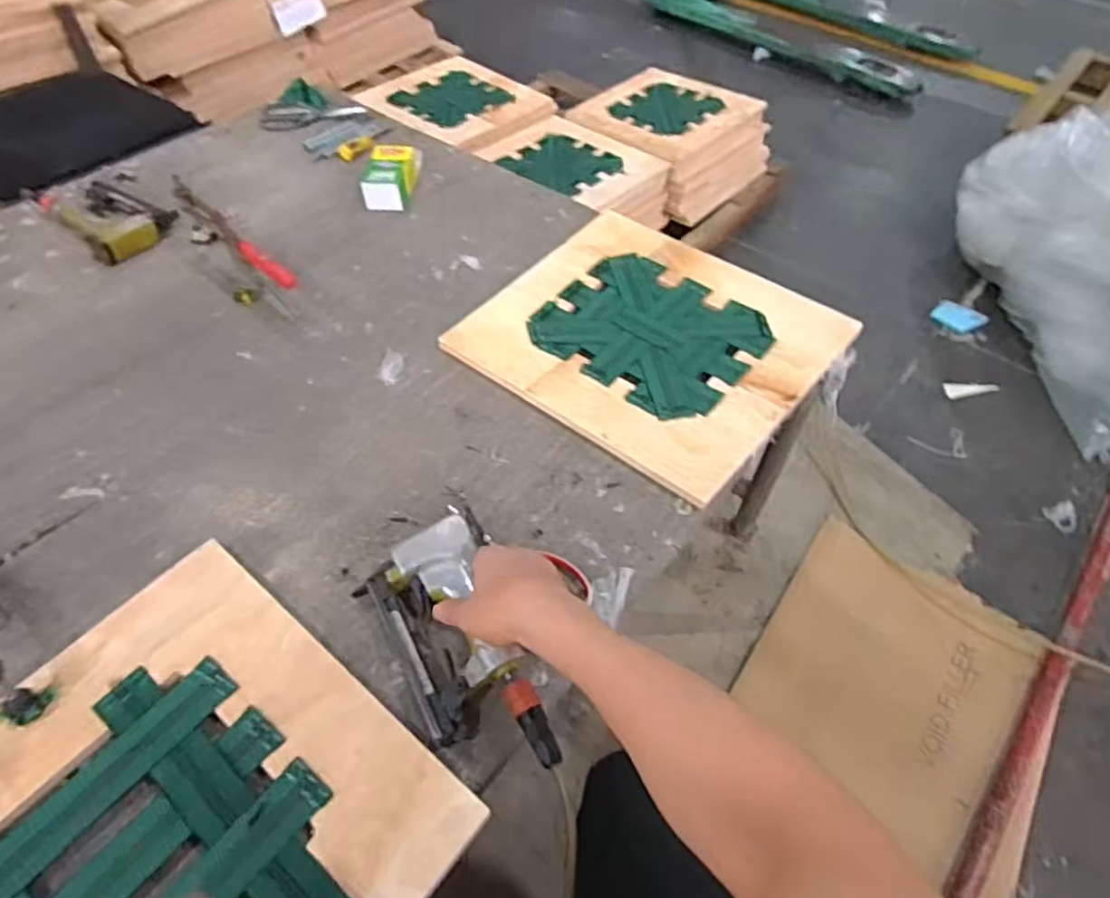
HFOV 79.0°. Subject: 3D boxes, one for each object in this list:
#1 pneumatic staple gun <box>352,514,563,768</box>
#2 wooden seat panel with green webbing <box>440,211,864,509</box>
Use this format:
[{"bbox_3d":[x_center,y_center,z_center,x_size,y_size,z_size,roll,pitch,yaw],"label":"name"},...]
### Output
[{"bbox_3d":[-0.080,0.186,0.628,0.128,0.051,0.245,-27,56,-21],"label":"pneumatic staple gun"},{"bbox_3d":[0.129,-0.154,0.922,0.426,0.025,0.388,31,57,23],"label":"wooden seat panel with green webbing"}]

